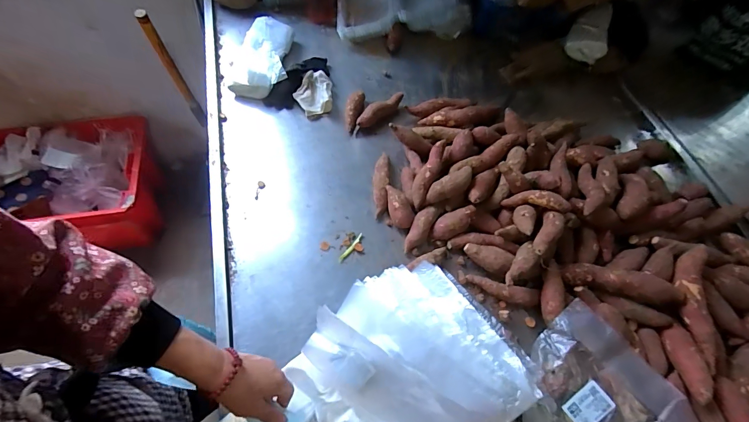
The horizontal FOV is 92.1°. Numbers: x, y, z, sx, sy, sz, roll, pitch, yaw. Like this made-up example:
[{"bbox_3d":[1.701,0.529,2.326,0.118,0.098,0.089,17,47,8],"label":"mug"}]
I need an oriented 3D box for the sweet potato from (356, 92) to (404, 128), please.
[{"bbox_3d":[0.014,-0.212,0.772,0.124,0.035,0.031,-36,68,-22],"label":"sweet potato"}]

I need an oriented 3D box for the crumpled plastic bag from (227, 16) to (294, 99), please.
[{"bbox_3d":[-0.255,-0.343,0.804,0.135,0.065,0.210,-2,60,-6],"label":"crumpled plastic bag"}]

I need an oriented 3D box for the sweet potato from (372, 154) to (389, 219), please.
[{"bbox_3d":[0.011,-0.050,0.677,0.029,0.041,0.119,6,59,-1],"label":"sweet potato"}]

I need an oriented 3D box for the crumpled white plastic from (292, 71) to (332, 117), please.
[{"bbox_3d":[-0.131,-0.251,0.773,0.079,0.045,0.089,-7,61,-9],"label":"crumpled white plastic"}]

